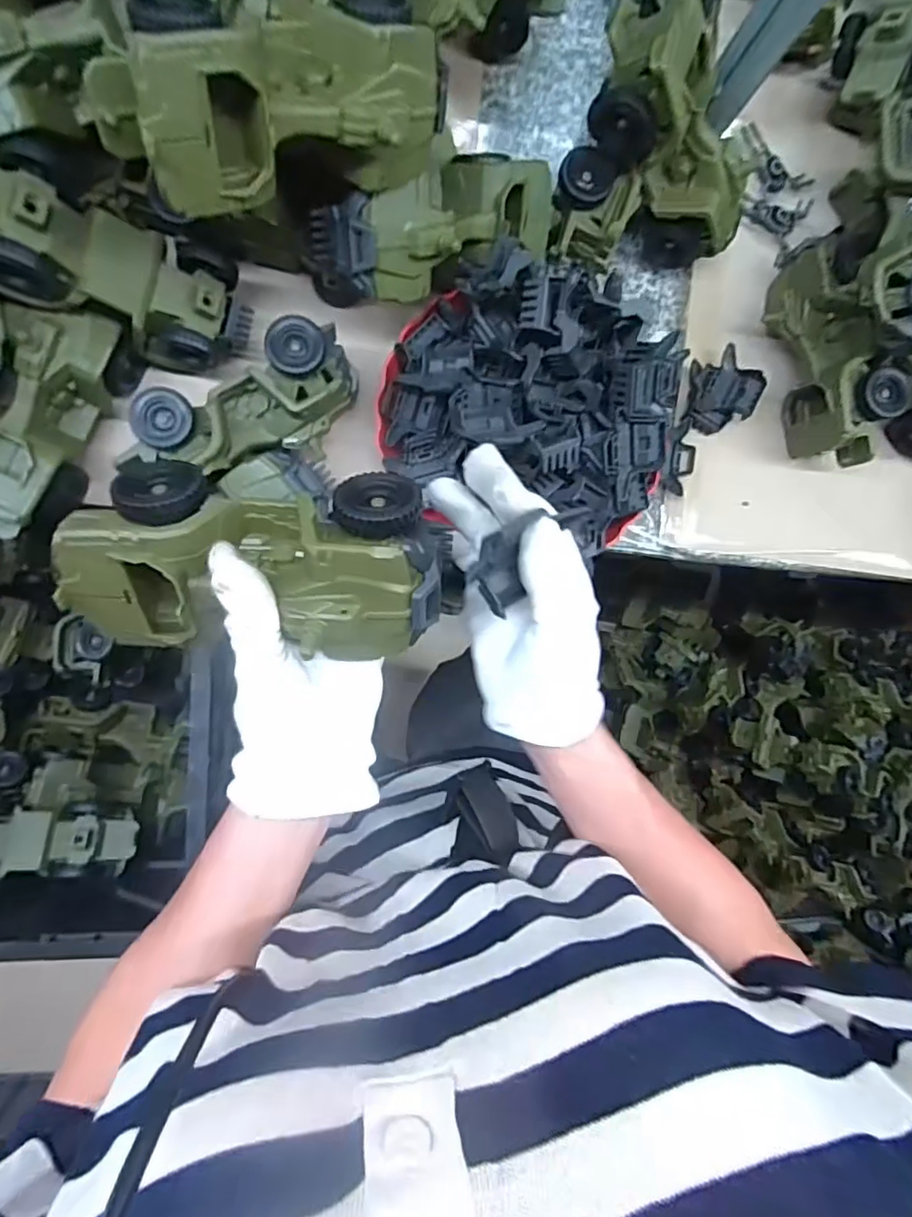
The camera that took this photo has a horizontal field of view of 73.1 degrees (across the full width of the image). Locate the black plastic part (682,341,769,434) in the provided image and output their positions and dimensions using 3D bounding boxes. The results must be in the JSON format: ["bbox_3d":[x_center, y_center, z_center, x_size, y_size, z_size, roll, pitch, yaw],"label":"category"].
[{"bbox_3d":[0.247,-0.200,0.567,0.063,0.019,0.074,7,86,13],"label":"black plastic part"}]

